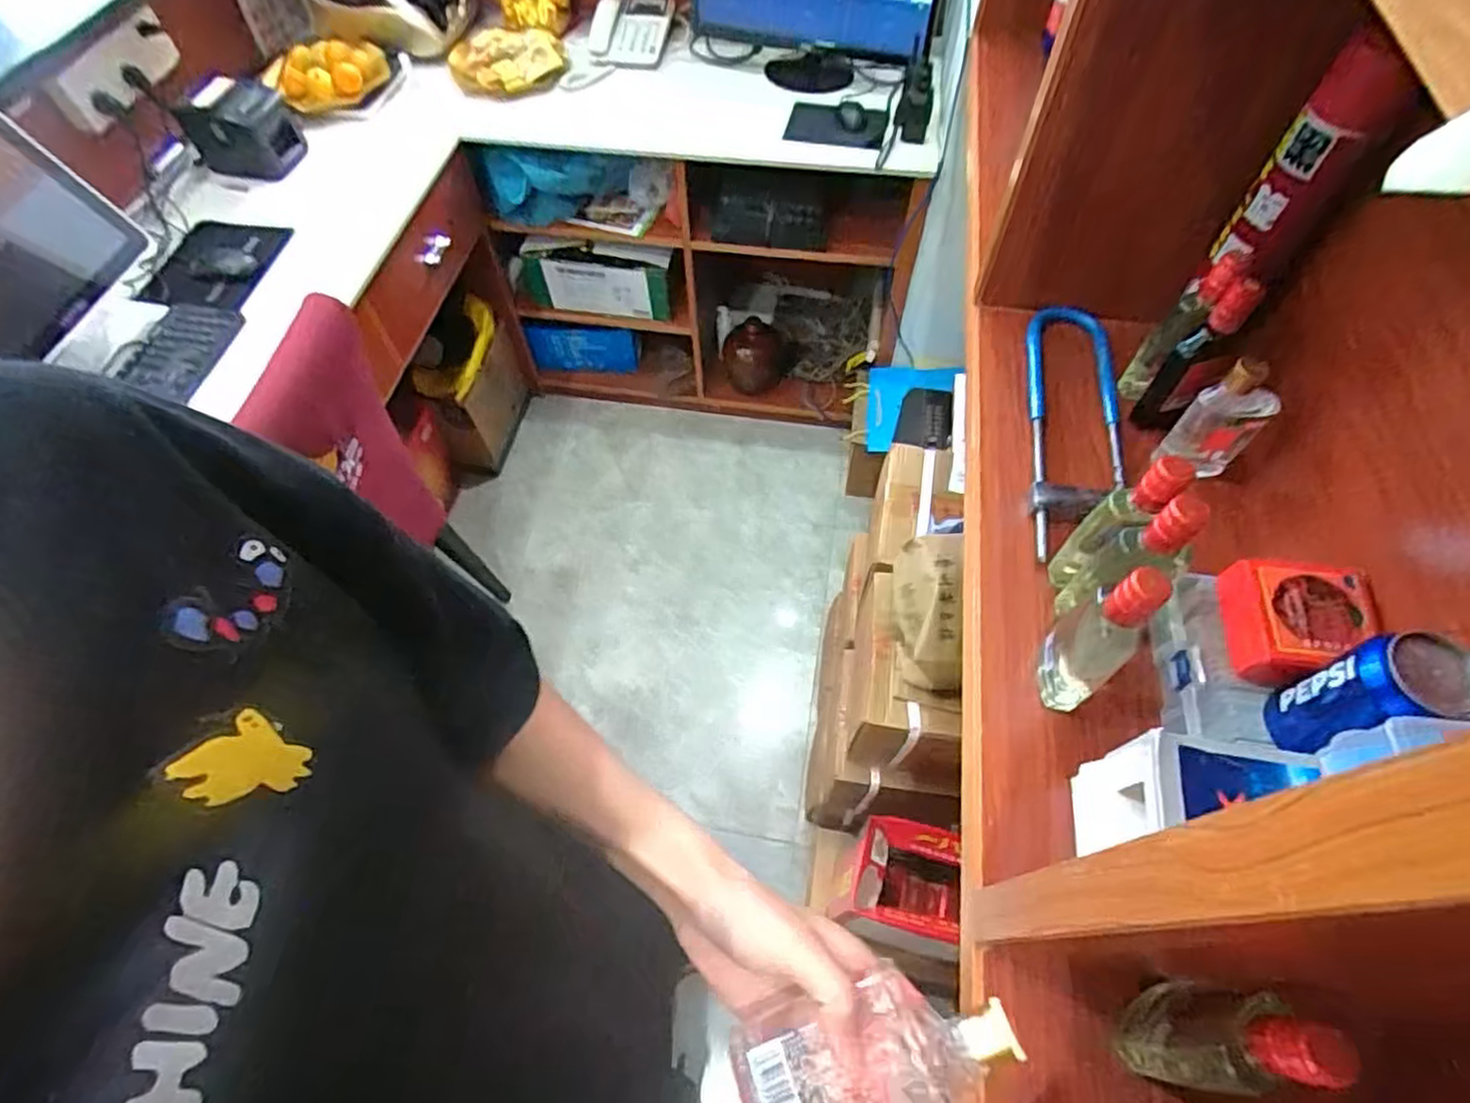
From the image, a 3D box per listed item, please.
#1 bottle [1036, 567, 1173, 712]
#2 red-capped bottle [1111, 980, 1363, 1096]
[{"bbox_3d":[0.259,0.065,0.504,0.046,0.157,0.039,34,65,19],"label":"bottle"},{"bbox_3d":[0.262,0.268,0.387,0.048,0.153,0.049,7,60,5],"label":"red-capped bottle"}]

